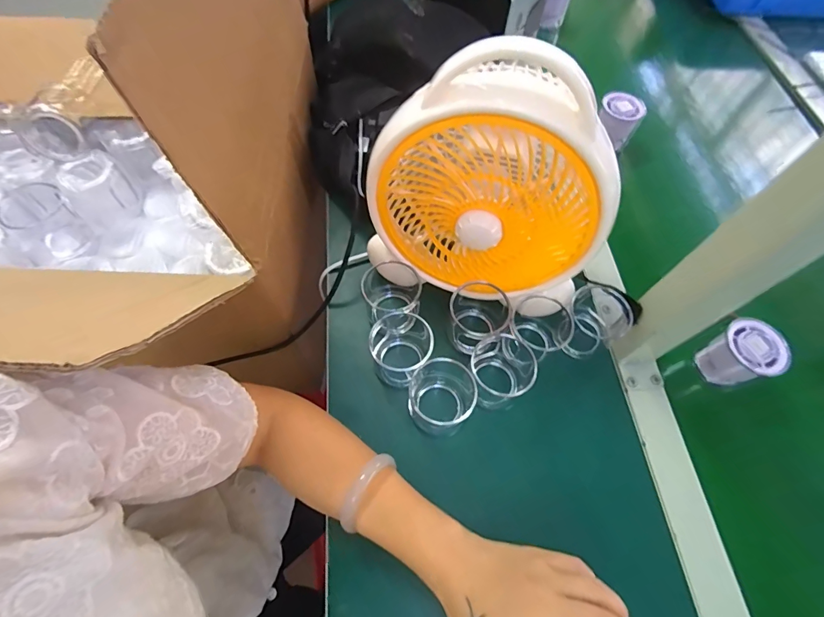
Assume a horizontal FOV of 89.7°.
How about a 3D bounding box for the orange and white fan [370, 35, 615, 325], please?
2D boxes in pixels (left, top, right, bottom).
[{"bbox_3d":[0.070,-0.101,0.373,0.205,0.247,0.116,25,65,10],"label":"orange and white fan"}]

